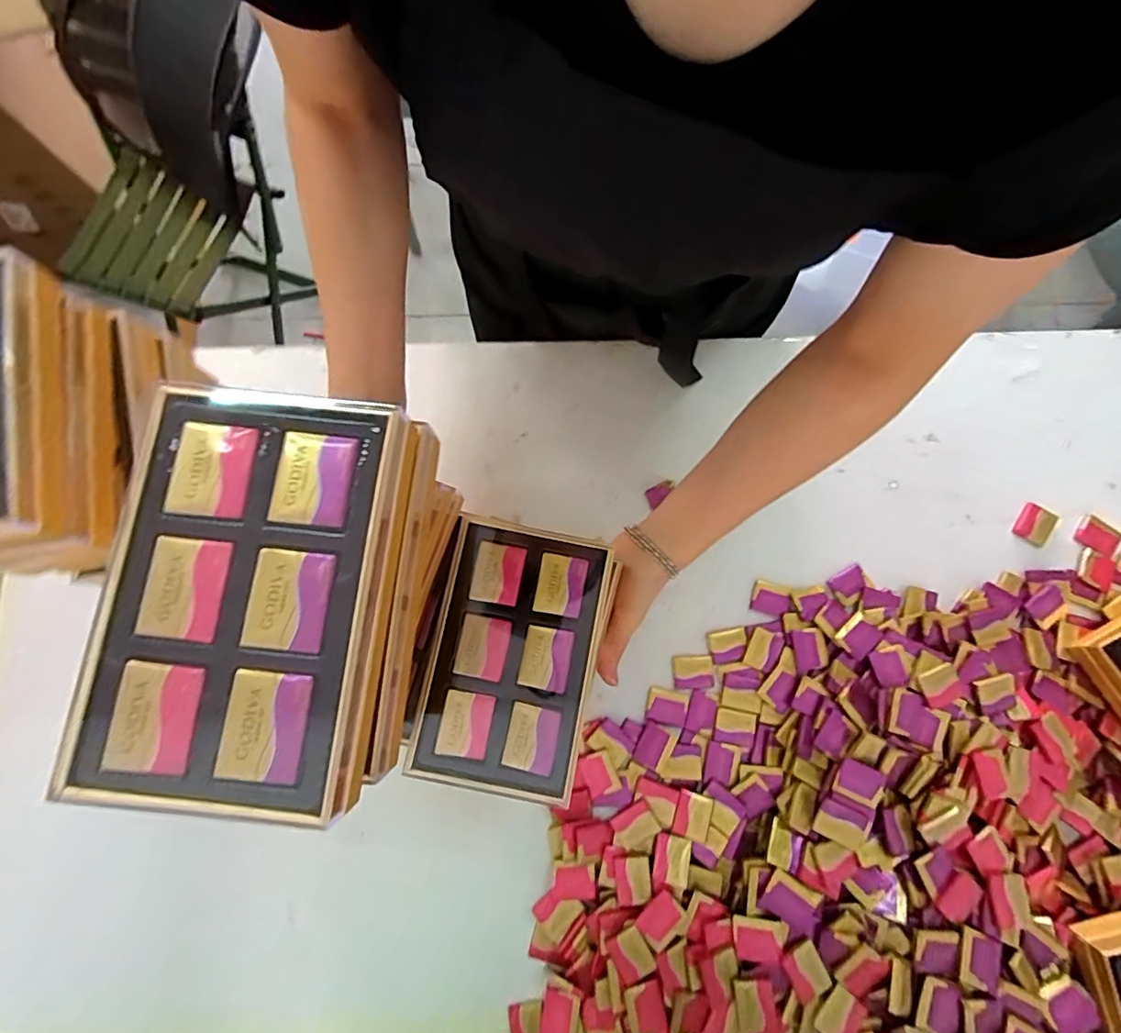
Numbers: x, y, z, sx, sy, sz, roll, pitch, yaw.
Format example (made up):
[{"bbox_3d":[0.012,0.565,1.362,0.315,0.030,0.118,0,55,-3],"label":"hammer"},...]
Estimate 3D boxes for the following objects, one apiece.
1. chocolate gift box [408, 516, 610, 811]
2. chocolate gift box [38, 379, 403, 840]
[{"bbox_3d":[-0.031,0.091,0.347,0.102,0.021,0.165,11,74,3],"label":"chocolate gift box"},{"bbox_3d":[-0.127,0.030,0.215,0.106,0.022,0.163,5,74,2],"label":"chocolate gift box"}]

